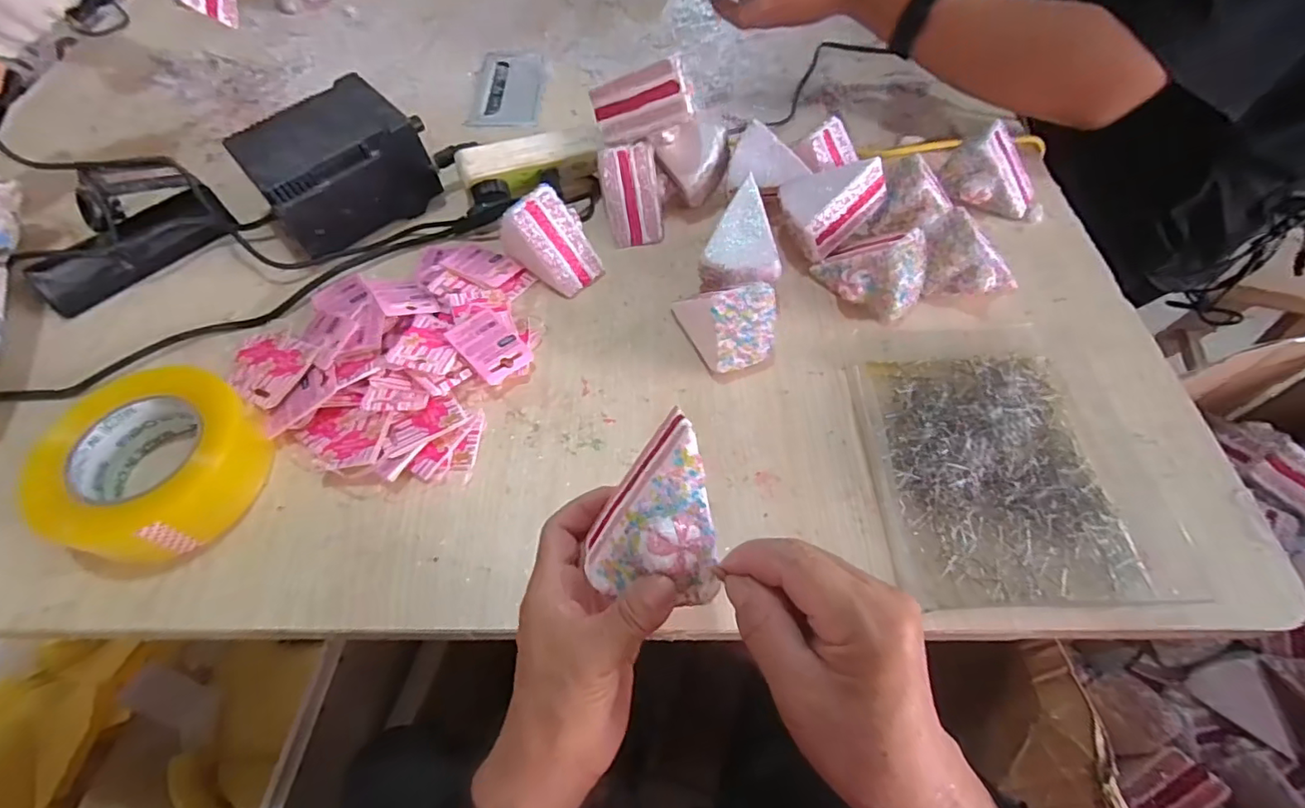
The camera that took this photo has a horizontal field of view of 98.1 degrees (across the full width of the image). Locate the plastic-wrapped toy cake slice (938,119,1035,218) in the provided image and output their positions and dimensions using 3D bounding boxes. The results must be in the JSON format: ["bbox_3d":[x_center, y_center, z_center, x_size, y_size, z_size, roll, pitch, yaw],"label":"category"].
[{"bbox_3d":[0.333,-0.222,0.550,0.090,0.064,0.059,30,63,18],"label":"plastic-wrapped toy cake slice"}]

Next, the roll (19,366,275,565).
[{"bbox_3d":[-0.349,0.040,0.398,0.128,0.045,0.129,0,58,0],"label":"roll"}]

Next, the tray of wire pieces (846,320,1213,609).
[{"bbox_3d":[0.254,0.030,0.408,0.188,0.025,0.212,-1,58,0],"label":"tray of wire pieces"}]

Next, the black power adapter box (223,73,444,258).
[{"bbox_3d":[-0.295,-0.227,0.538,0.151,0.087,0.120,-36,64,-20],"label":"black power adapter box"}]

